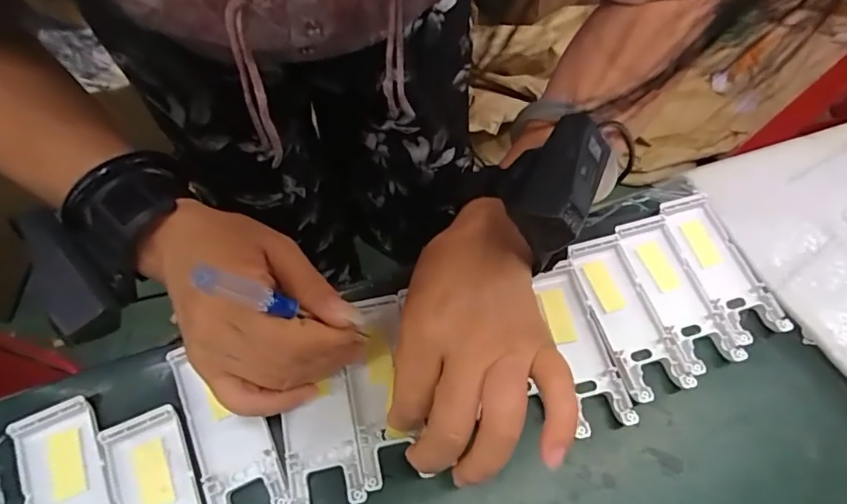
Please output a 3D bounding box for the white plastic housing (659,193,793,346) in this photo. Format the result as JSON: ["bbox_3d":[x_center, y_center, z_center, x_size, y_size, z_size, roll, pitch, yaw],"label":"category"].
[{"bbox_3d":[0.202,0.011,0.362,0.038,0.019,0.106,-14,62,-11],"label":"white plastic housing"}]

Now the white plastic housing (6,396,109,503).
[{"bbox_3d":[-0.182,0.129,0.268,0.039,0.009,0.103,-21,64,-14],"label":"white plastic housing"}]

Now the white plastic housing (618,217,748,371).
[{"bbox_3d":[0.164,0.026,0.345,0.037,0.012,0.105,-13,62,-10],"label":"white plastic housing"}]

